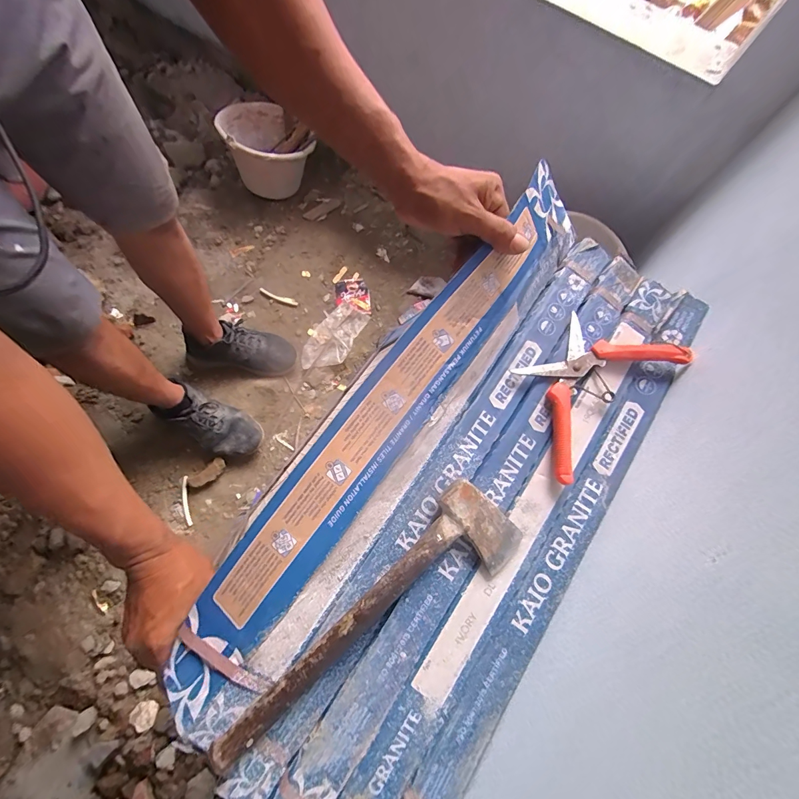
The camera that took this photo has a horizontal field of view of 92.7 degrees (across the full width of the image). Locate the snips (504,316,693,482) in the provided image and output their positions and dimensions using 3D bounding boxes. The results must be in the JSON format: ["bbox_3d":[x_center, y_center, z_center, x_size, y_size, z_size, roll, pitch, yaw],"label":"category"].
[{"bbox_3d":[0.183,-0.018,0.379,0.182,0.019,0.106,-41,80,-14],"label":"snips"}]

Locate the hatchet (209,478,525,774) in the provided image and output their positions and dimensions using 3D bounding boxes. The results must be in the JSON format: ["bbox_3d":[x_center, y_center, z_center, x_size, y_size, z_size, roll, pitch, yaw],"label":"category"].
[{"bbox_3d":[-0.025,0.171,0.311,0.274,0.028,0.075,-34,74,-10],"label":"hatchet"}]

